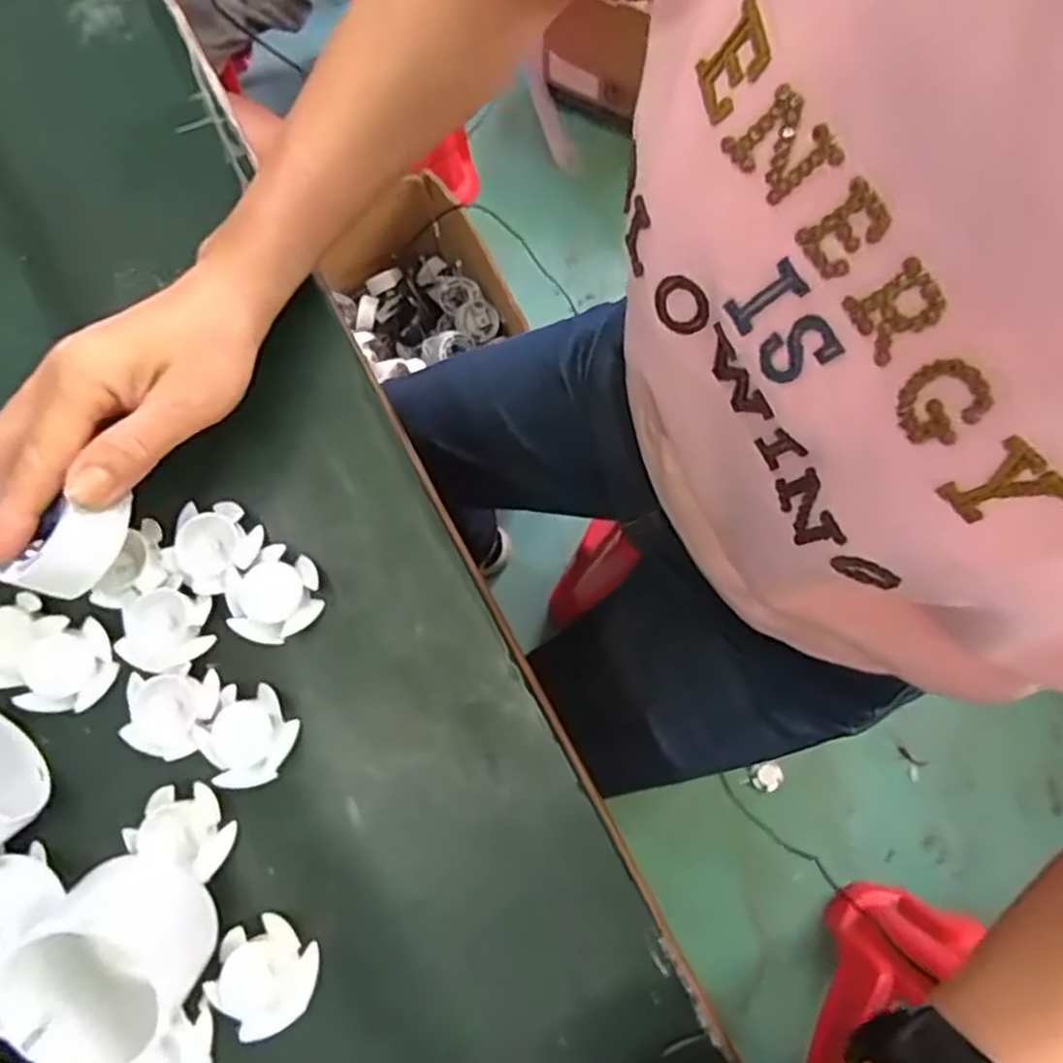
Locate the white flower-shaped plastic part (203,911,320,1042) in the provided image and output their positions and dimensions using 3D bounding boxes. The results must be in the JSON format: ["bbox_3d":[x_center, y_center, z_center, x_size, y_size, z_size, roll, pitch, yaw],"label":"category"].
[{"bbox_3d":[-0.107,0.177,0.294,0.040,0.012,0.038,0,77,1],"label":"white flower-shaped plastic part"}]

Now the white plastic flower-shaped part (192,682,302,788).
[{"bbox_3d":[-0.120,0.087,0.311,0.038,0.009,0.040,0,77,1],"label":"white plastic flower-shaped part"}]

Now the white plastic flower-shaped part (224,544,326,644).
[{"bbox_3d":[-0.113,0.028,0.323,0.040,0.009,0.038,0,77,1],"label":"white plastic flower-shaped part"}]

